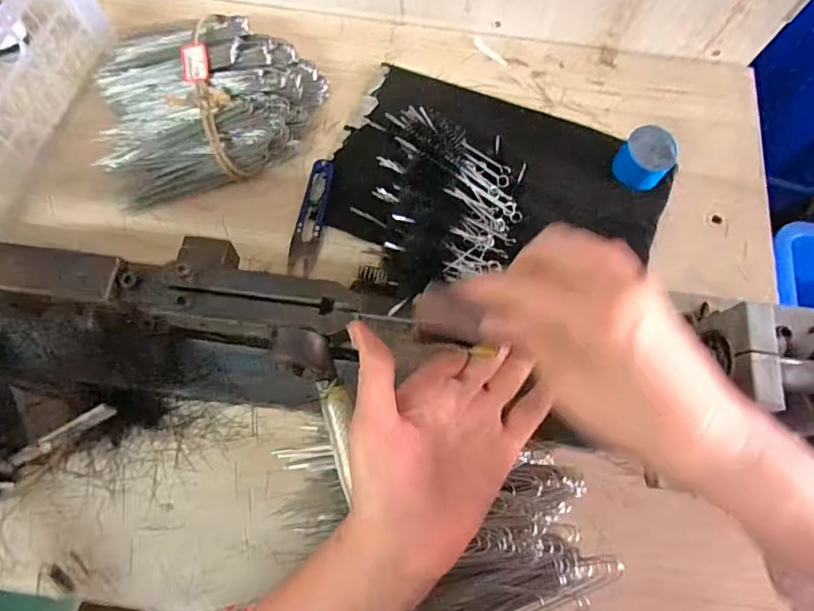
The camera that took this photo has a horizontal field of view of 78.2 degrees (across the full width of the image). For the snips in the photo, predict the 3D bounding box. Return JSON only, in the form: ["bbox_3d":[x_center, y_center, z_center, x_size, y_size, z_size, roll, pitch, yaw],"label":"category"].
[{"bbox_3d":[-0.090,-0.084,0.476,0.026,0.017,0.113,11,72,2],"label":"snips"}]

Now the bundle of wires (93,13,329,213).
[{"bbox_3d":[-0.197,-0.212,0.495,0.222,0.047,0.191,-16,73,-7],"label":"bundle of wires"}]

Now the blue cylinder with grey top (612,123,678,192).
[{"bbox_3d":[0.231,-0.142,0.487,0.051,0.040,0.046,40,75,11],"label":"blue cylinder with grey top"}]

